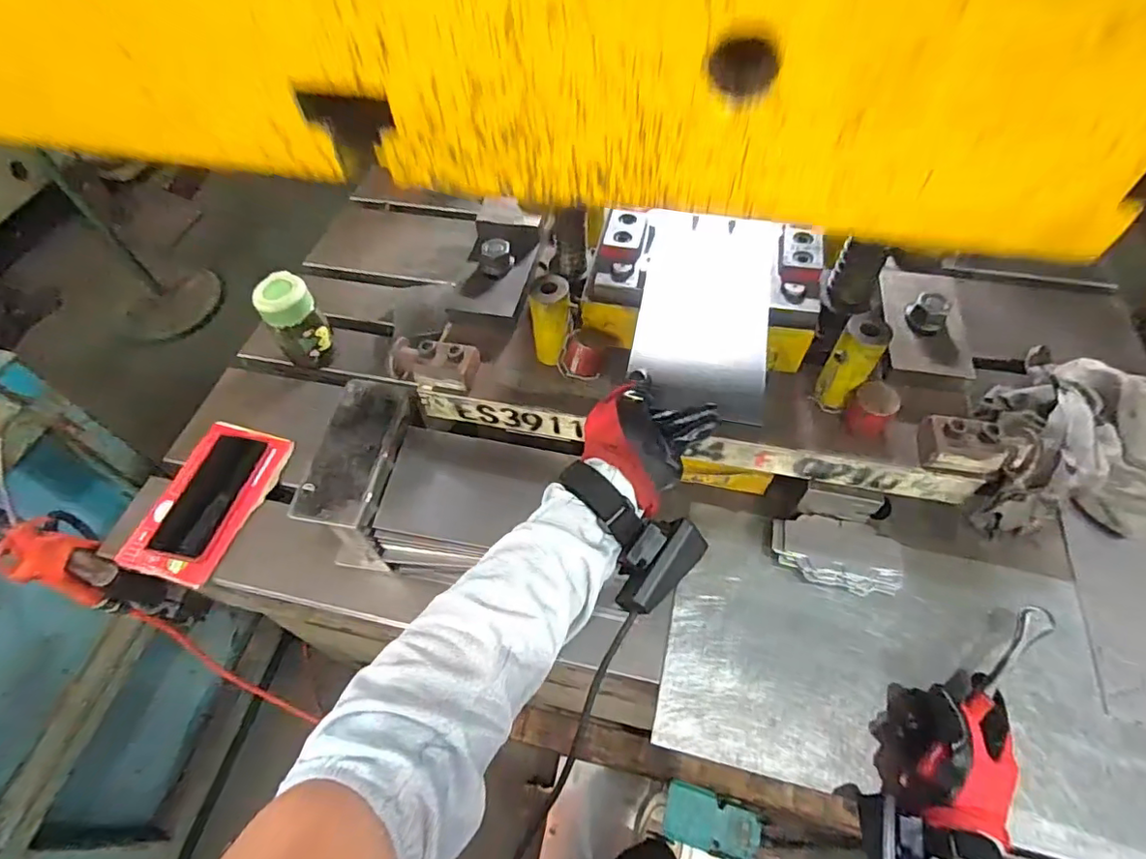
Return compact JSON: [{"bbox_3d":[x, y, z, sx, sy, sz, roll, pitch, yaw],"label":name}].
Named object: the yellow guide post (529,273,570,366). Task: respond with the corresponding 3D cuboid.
[{"bbox_3d":[-0.022,-0.111,0.579,0.039,0.089,0.041,-4,56,-1],"label":"yellow guide post"}]

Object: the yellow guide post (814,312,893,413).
[{"bbox_3d":[0.268,-0.062,0.544,0.040,0.095,0.038,30,62,20],"label":"yellow guide post"}]

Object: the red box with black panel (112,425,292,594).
[{"bbox_3d":[-0.438,0.087,0.684,0.118,0.037,0.199,14,57,11],"label":"red box with black panel"}]

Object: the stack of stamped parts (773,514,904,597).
[{"bbox_3d":[0.283,0.132,0.604,0.131,0.026,0.074,10,57,9],"label":"stack of stamped parts"}]

